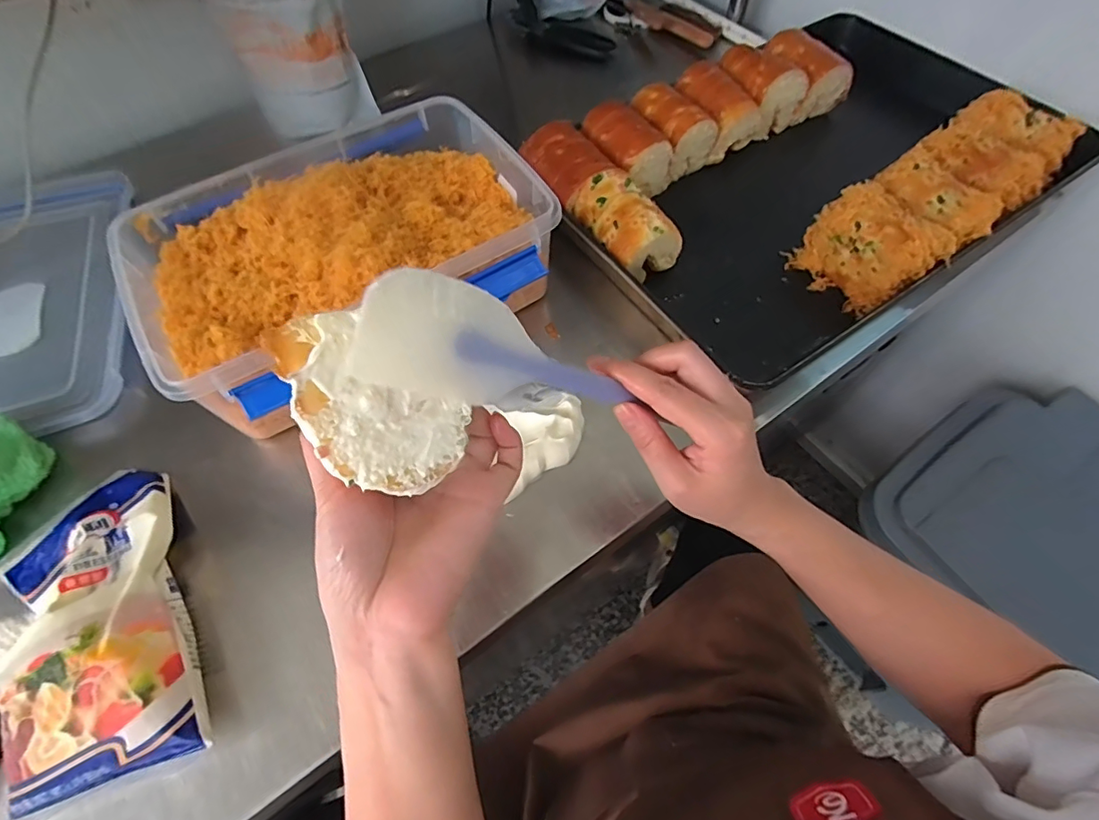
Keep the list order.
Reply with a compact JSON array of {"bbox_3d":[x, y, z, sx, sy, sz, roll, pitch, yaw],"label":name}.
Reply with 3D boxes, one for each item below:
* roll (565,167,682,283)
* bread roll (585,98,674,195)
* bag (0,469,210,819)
[{"bbox_3d":[0.075,-0.192,0.529,0.066,0.055,0.112,-34,65,-16],"label":"roll"},{"bbox_3d":[0.085,-0.300,0.592,0.069,0.063,0.096,-35,66,-17],"label":"bread roll"},{"bbox_3d":[-0.329,0.149,0.364,0.122,0.052,0.230,-30,64,-14],"label":"bag"}]

